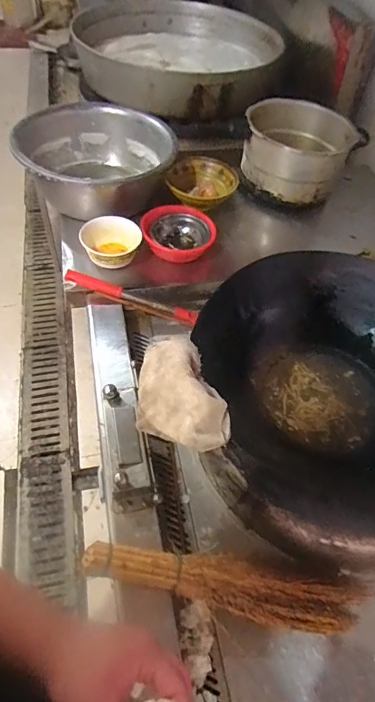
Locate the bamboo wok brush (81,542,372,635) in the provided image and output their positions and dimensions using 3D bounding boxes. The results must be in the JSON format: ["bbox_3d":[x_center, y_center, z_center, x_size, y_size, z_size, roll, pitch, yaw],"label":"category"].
[{"bbox_3d":[0.054,0.330,0.609,0.408,0.047,0.072,17,53,-8],"label":"bamboo wok brush"}]

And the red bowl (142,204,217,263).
[{"bbox_3d":[-0.024,-0.287,1.058,0.171,0.074,0.137,-4,54,-7],"label":"red bowl"}]

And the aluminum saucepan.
[{"bbox_3d":[0.303,-0.551,1.170,0.303,0.164,0.238,24,55,13],"label":"aluminum saucepan"}]

